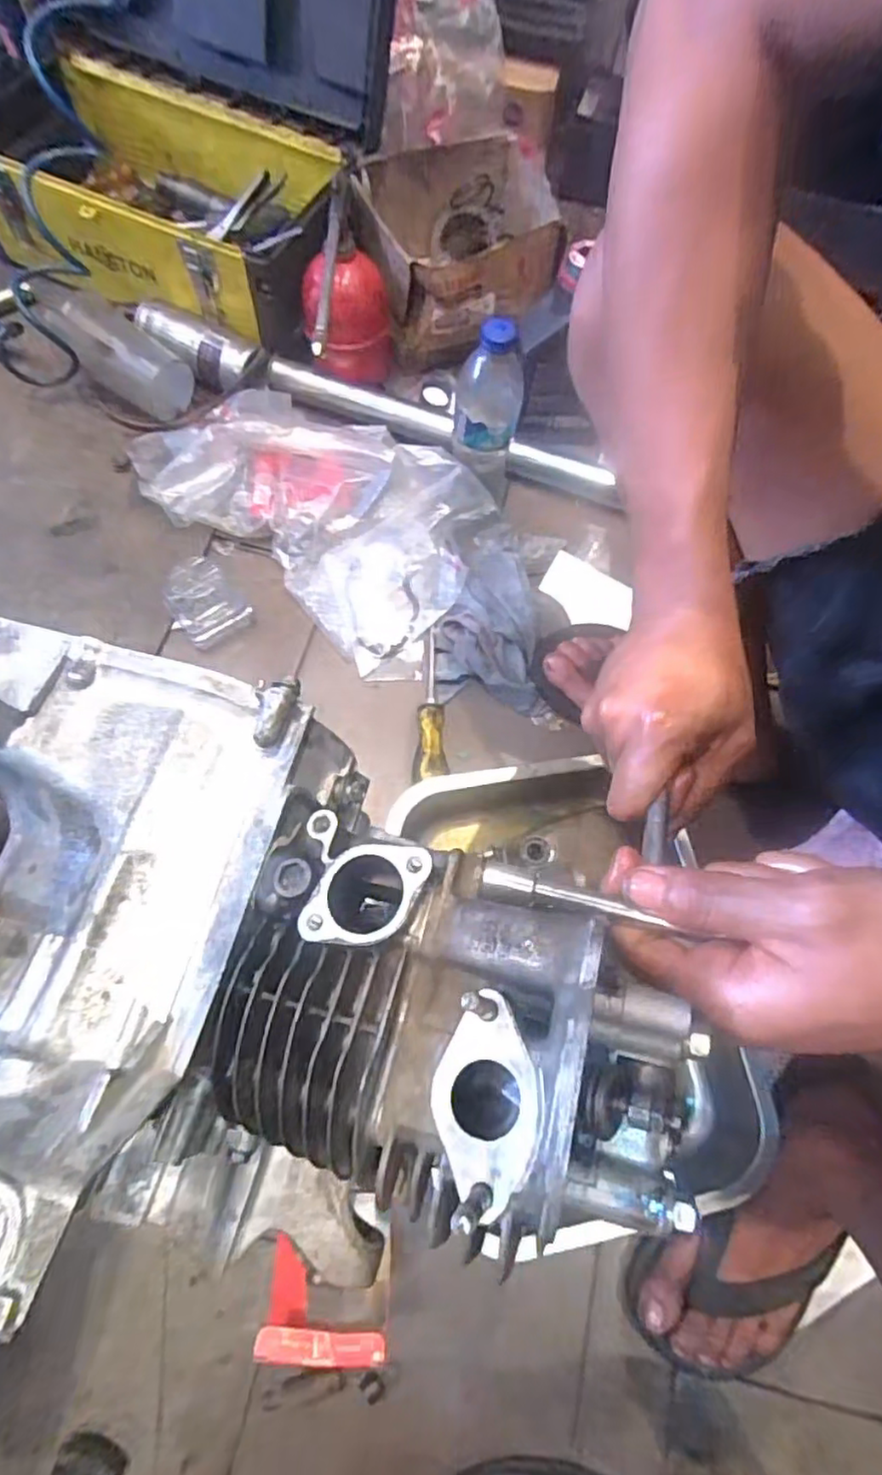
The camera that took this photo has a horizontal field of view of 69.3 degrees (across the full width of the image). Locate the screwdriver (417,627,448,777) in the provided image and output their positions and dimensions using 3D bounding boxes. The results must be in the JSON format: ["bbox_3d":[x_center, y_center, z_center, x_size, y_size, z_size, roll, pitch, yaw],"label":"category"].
[{"bbox_3d":[-0.011,-0.035,0.641,0.025,0.024,0.160,-2,69,-5],"label":"screwdriver"}]

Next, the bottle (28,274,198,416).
[{"bbox_3d":[-0.364,-0.440,0.731,0.162,0.072,0.063,32,64,-29],"label":"bottle"}]

